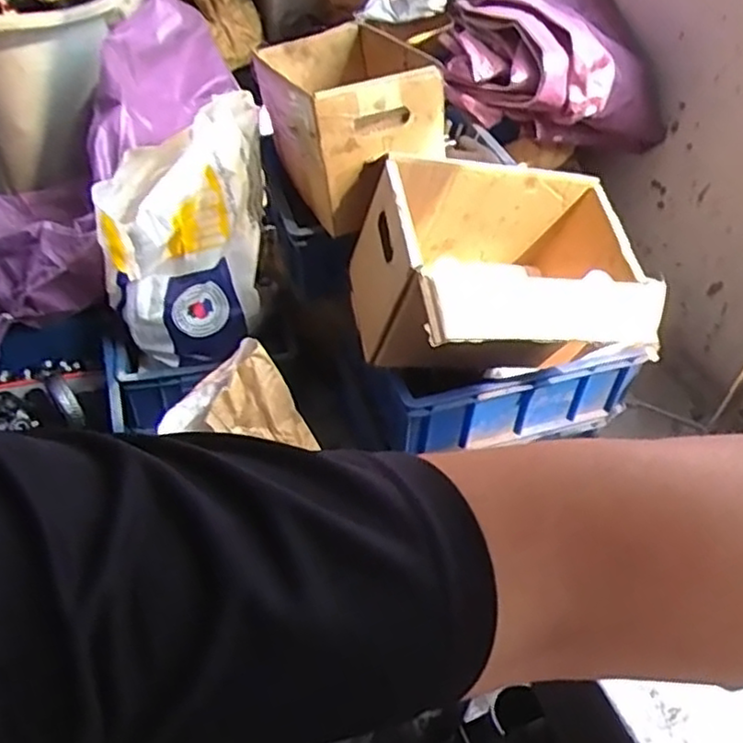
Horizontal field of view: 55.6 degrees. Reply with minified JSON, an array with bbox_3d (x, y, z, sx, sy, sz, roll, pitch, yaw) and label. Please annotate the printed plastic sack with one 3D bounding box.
[{"bbox_3d":[-0.270,-0.188,1.076,0.266,0.347,0.143,-31,56,-29],"label":"printed plastic sack"}]

